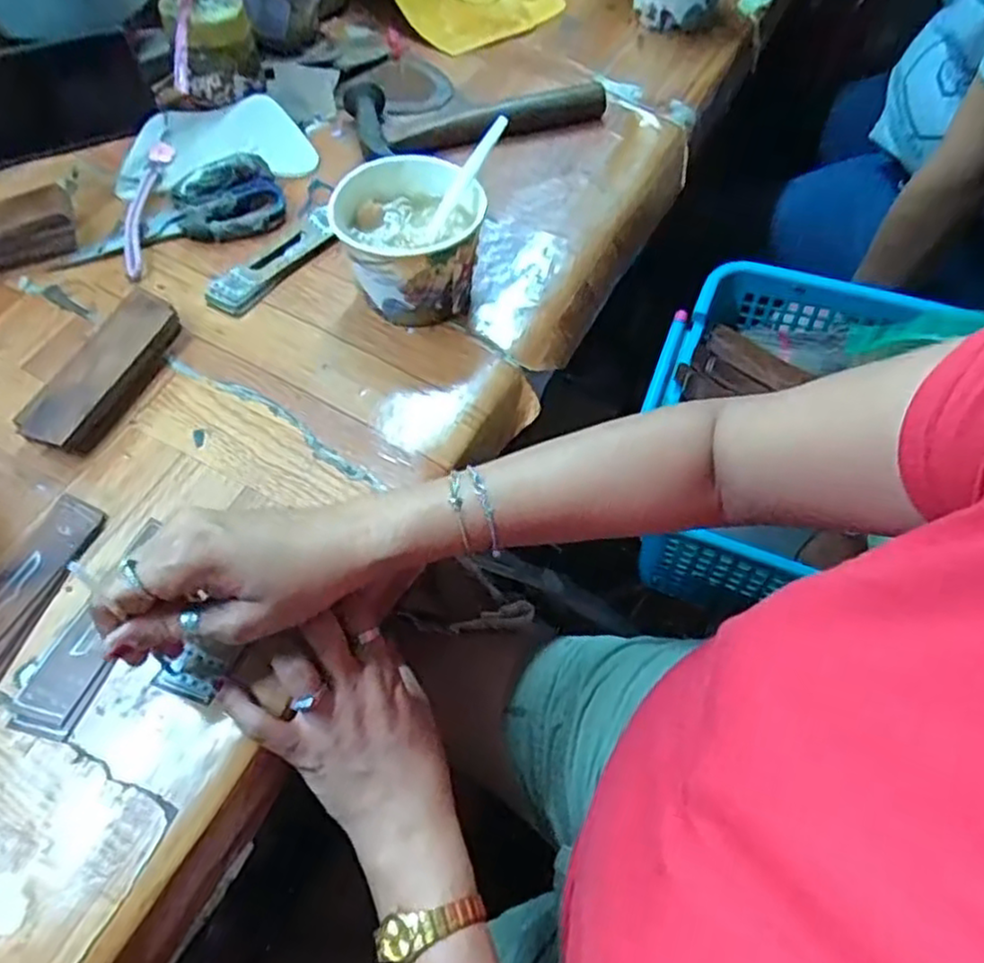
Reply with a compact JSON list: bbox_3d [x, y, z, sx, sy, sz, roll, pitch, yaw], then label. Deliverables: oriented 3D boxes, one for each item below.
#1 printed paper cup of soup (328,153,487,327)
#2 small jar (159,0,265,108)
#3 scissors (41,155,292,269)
[{"bbox_3d":[-0.056,-0.162,0.494,0.097,0.075,0.088,7,60,4],"label":"printed paper cup of soup"},{"bbox_3d":[-0.235,-0.369,0.610,0.067,0.072,0.057,-25,63,-14],"label":"small jar"},{"bbox_3d":[-0.252,-0.208,0.553,0.173,0.012,0.075,-22,63,-10],"label":"scissors"}]

